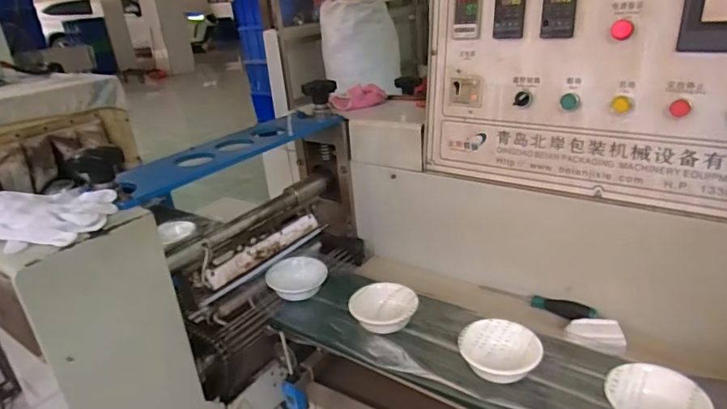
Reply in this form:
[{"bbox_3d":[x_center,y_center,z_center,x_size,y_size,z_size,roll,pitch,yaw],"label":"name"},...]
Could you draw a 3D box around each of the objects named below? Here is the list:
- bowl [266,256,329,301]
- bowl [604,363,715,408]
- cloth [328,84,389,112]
[{"bbox_3d":[-0.128,0.140,0.953,0.112,0.038,0.112,-6,21,3],"label":"bowl"},{"bbox_3d":[0.368,0.259,0.627,0.112,0.053,0.102,-6,21,3],"label":"bowl"},{"bbox_3d":[-0.015,-0.251,1.154,0.133,0.039,0.079,-10,21,-8],"label":"cloth"}]

